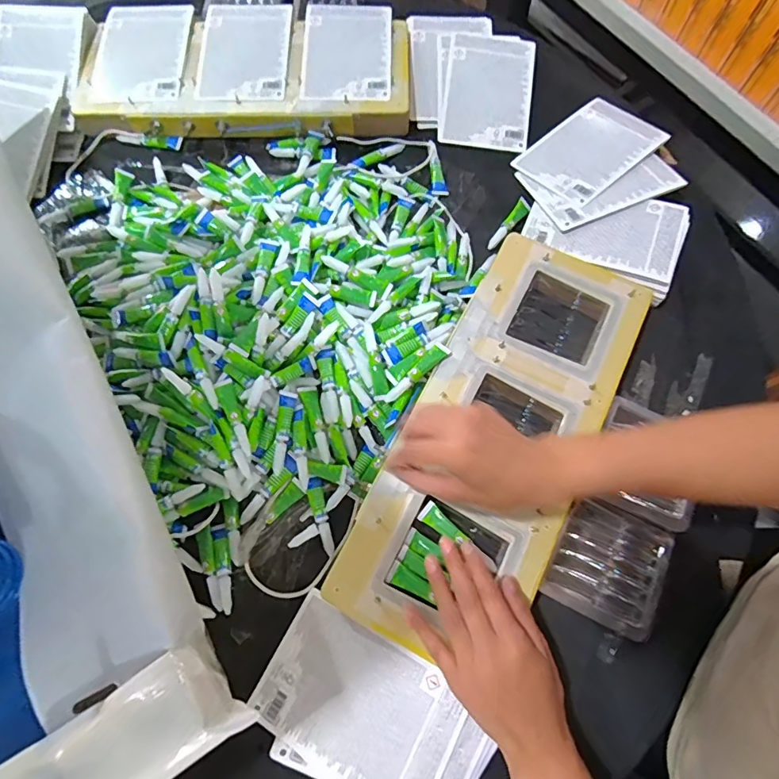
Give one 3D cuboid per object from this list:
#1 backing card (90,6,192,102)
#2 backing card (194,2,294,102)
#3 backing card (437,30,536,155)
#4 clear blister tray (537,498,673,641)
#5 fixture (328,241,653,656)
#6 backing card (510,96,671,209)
[{"bbox_3d":[-0.325,-0.446,0.617,0.117,0.011,0.166,1,71,1],"label":"backing card"},{"bbox_3d":[-0.190,-0.453,0.623,0.115,0.011,0.176,0,74,1],"label":"backing card"},{"bbox_3d":[0.131,-0.403,0.627,0.114,0.011,0.168,8,81,0],"label":"backing card"},{"bbox_3d":[0.208,0.166,0.443,0.098,0.018,0.101,26,73,9],"label":"clear blister tray"},{"bbox_3d":[0.110,0.041,0.467,0.185,0.035,0.420,32,74,11],"label":"fixture"},{"bbox_3d":[0.254,-0.306,0.595,0.164,0.009,0.117,-40,68,-10],"label":"backing card"}]

